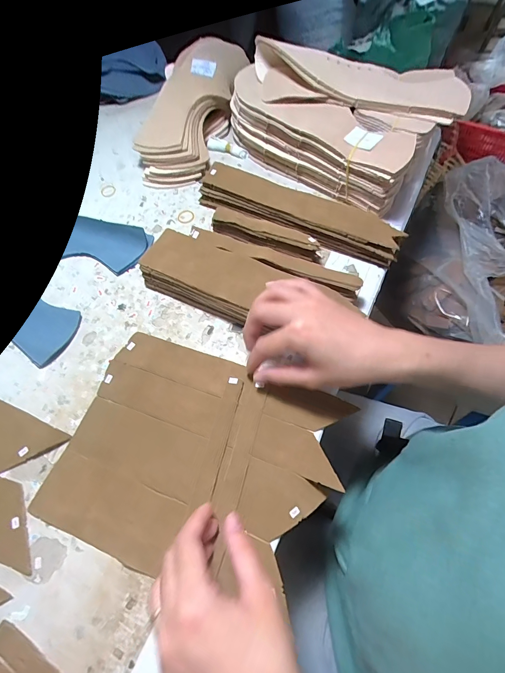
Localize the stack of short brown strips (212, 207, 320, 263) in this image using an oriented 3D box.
[{"bbox_3d":[0.014,-0.118,0.391,0.128,0.028,0.017,22,65,13],"label":"stack of short brown strips"}]

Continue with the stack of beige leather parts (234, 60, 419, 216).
[{"bbox_3d":[0.077,-0.251,0.432,0.260,0.071,0.080,38,70,20],"label":"stack of beige leather parts"}]

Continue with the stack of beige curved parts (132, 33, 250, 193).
[{"bbox_3d":[-0.077,-0.336,0.492,0.101,0.081,0.273,18,64,11],"label":"stack of beige curved parts"}]

